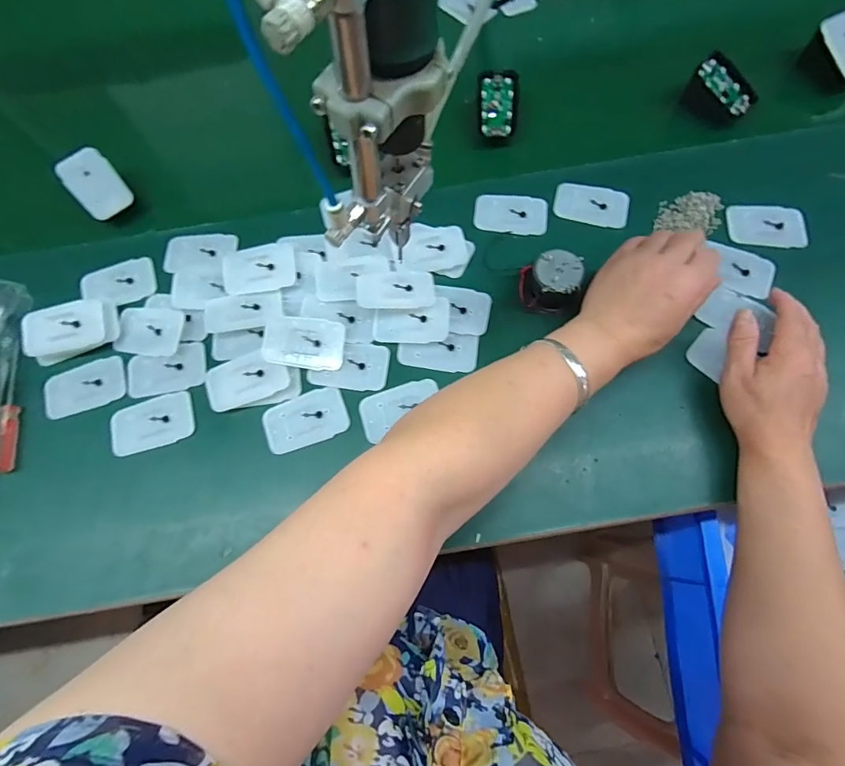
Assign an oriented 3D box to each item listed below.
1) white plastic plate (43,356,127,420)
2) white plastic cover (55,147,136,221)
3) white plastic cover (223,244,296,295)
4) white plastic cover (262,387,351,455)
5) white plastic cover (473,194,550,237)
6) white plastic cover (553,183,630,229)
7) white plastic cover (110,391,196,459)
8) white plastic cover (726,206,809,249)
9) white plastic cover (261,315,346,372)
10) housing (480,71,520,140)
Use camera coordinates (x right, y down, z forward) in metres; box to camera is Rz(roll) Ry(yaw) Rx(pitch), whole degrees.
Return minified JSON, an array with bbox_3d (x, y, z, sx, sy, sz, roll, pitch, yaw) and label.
[{"bbox_3d":[-0.306,0.004,0.402,0.072,0.007,0.042,-17,70,-8],"label":"white plastic plate"},{"bbox_3d":[-0.331,-0.201,0.450,0.046,0.009,0.067,-42,102,-21],"label":"white plastic cover"},{"bbox_3d":[-0.155,-0.110,0.419,0.066,0.005,0.045,-8,69,-5],"label":"white plastic cover"},{"bbox_3d":[-0.100,0.032,0.383,0.070,0.004,0.044,-20,71,-9],"label":"white plastic cover"},{"bbox_3d":[0.089,-0.169,0.446,0.071,0.005,0.047,8,69,2],"label":"white plastic cover"},{"bbox_3d":[0.170,-0.180,0.445,0.072,0.006,0.040,13,69,4],"label":"white plastic cover"},{"bbox_3d":[-0.236,0.035,0.387,0.072,0.006,0.043,-14,70,-7],"label":"white plastic cover"},{"bbox_3d":[0.335,-0.154,0.431,0.071,0.006,0.044,6,69,1],"label":"white plastic cover"},{"bbox_3d":[-0.106,-0.036,0.396,0.070,0.004,0.044,8,90,-1],"label":"white plastic cover"},{"bbox_3d":[0.081,-0.298,0.476,0.040,0.010,0.071,0,94,5],"label":"housing"}]

